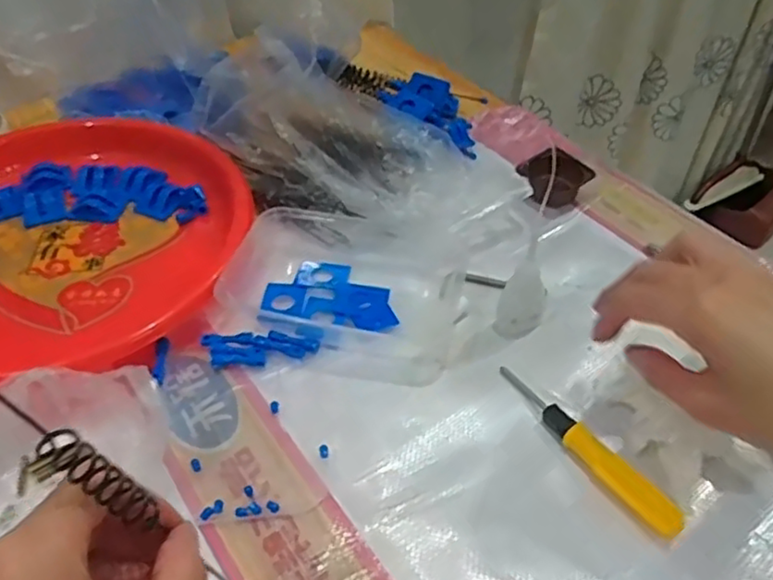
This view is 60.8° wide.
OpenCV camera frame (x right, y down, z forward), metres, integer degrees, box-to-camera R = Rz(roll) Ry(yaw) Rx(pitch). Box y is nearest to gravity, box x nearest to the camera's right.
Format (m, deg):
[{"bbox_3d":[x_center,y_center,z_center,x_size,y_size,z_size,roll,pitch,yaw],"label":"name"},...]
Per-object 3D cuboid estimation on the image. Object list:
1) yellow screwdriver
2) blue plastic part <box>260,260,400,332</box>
[{"bbox_3d":[0.123,0.093,0.408,0.016,0.016,0.140,-25,51,-23],"label":"yellow screwdriver"},{"bbox_3d":[-0.039,0.001,0.500,0.099,0.006,0.063,9,47,9],"label":"blue plastic part"}]

